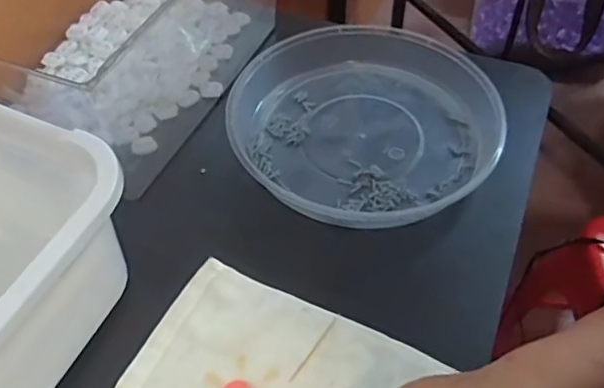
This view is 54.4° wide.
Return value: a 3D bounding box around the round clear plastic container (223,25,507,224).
[{"bbox_3d":[0.058,-0.068,0.526,0.227,0.037,0.217,-1,51,1],"label":"round clear plastic container"}]

